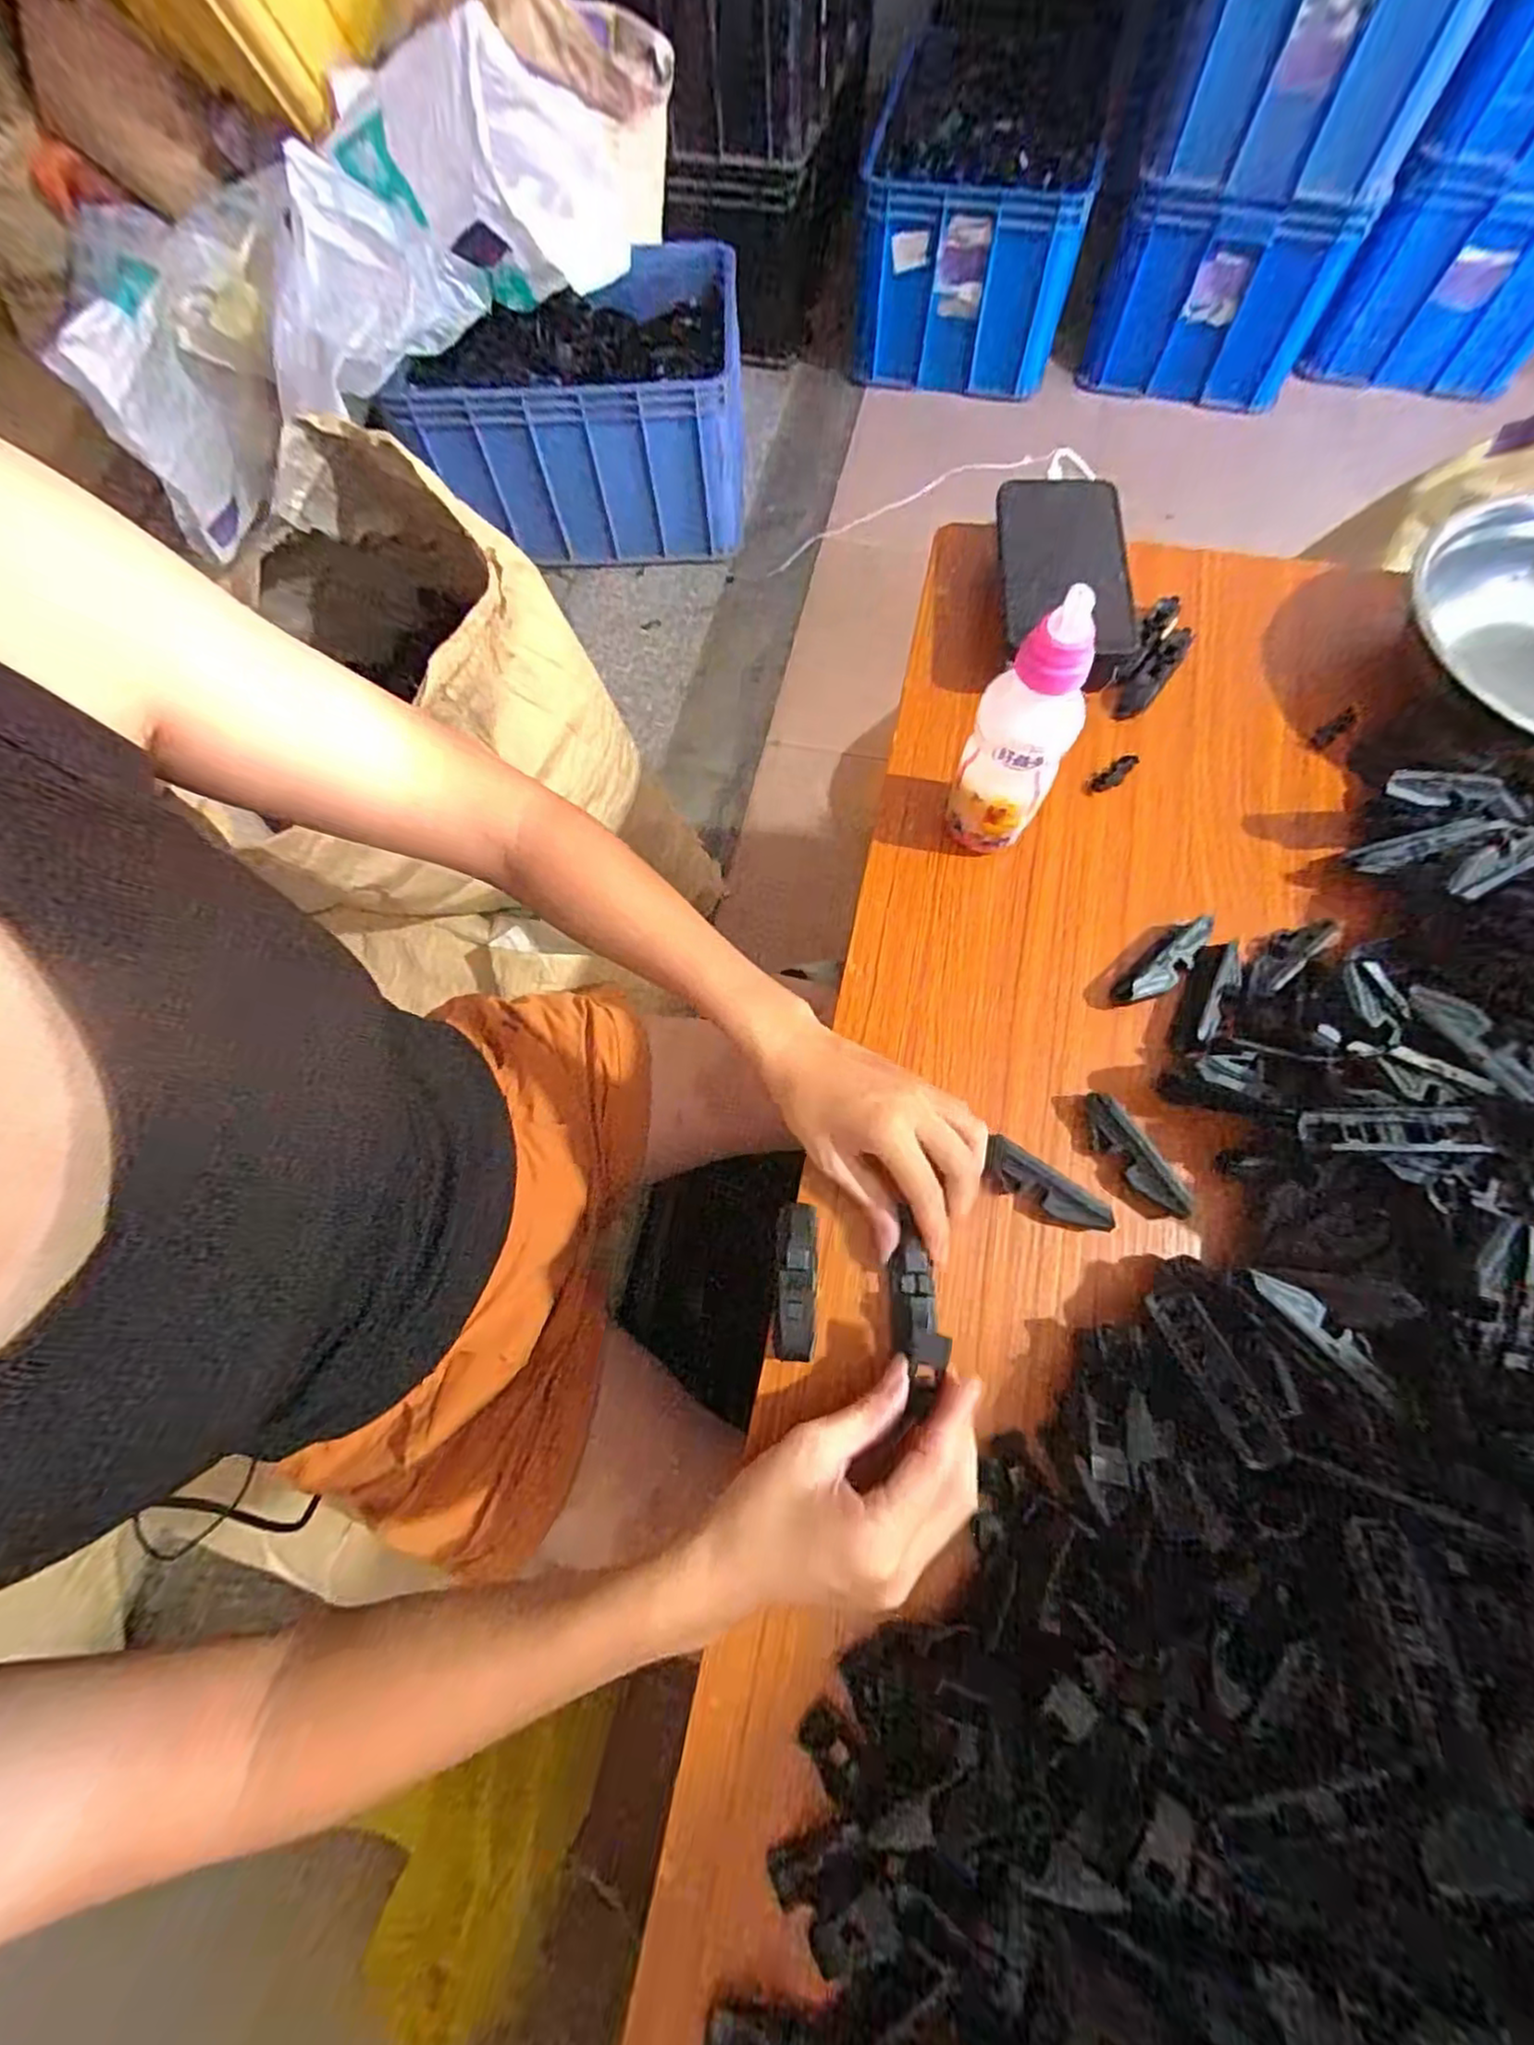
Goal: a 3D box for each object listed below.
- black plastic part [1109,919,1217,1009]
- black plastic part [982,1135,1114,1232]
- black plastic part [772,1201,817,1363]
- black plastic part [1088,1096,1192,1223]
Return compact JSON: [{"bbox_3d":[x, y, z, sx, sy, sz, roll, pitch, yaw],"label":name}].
[{"bbox_3d":[0.226,-0.033,0.404,0.065,0.024,0.021,-42,74,-12],"label":"black plastic part"},{"bbox_3d":[0.140,0.087,0.361,0.067,0.021,0.023,34,75,13],"label":"black plastic part"},{"bbox_3d":[0.014,0.129,0.353,0.020,0.022,0.073,1,70,3],"label":"black plastic part"},{"bbox_3d":[0.190,0.071,0.368,0.018,0.019,0.072,-33,72,-9],"label":"black plastic part"}]

